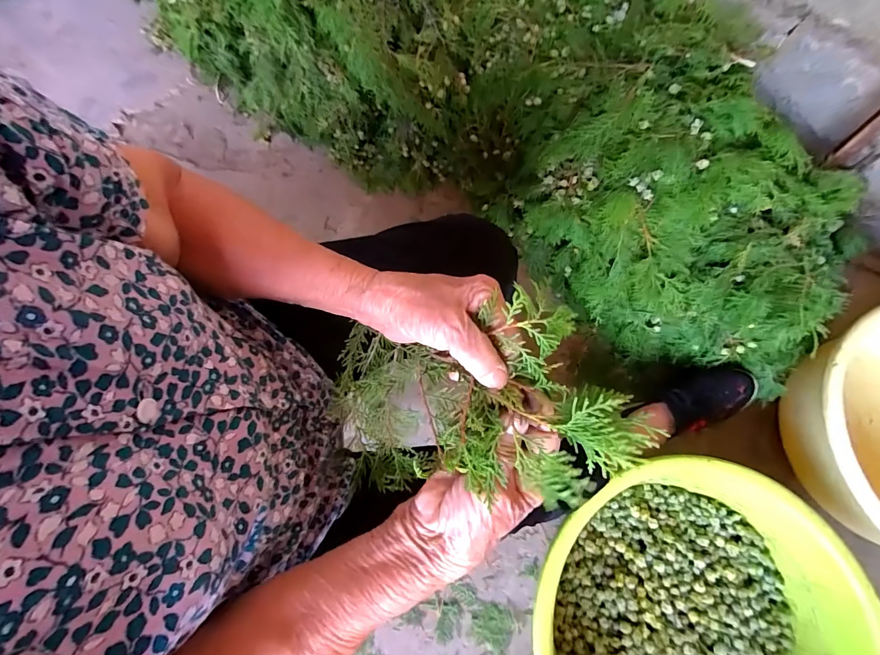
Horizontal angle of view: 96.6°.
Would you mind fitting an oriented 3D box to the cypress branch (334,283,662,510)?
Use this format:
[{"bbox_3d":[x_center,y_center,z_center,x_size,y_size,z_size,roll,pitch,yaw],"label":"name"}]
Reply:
[{"bbox_3d":[0.015,0.055,0.283,0.233,0.059,0.127,-7,68,37],"label":"cypress branch"}]

